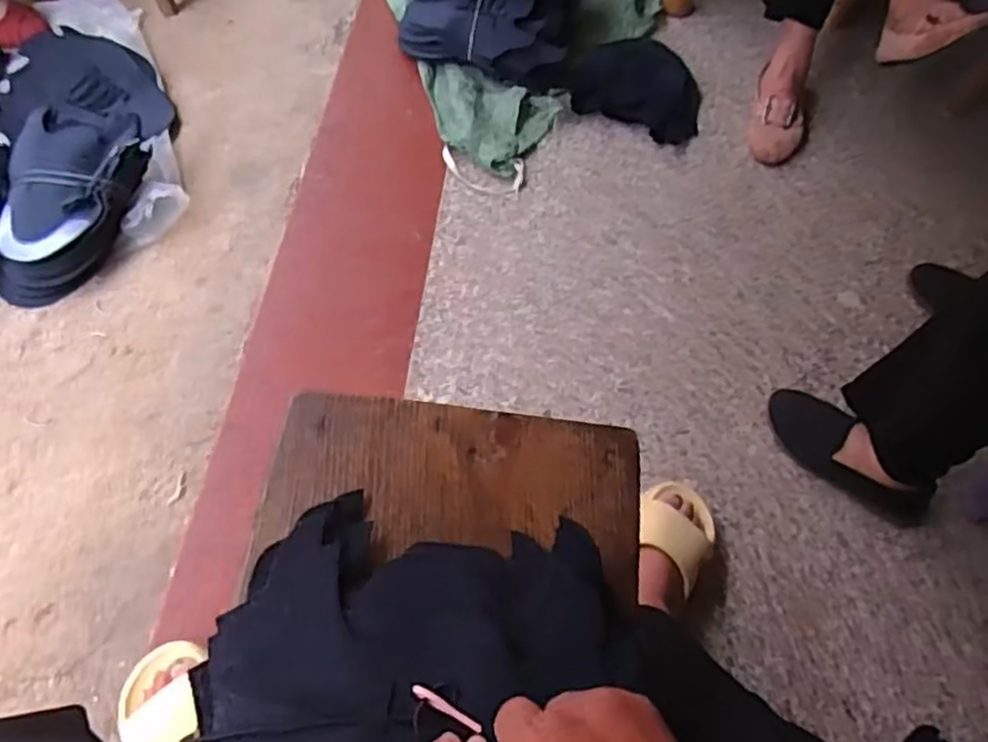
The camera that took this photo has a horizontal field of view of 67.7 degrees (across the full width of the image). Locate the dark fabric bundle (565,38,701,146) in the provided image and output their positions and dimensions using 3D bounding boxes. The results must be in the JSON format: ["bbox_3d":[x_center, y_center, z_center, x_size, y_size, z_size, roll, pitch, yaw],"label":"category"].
[{"bbox_3d":[0.248,-0.509,1.293,0.241,0.059,0.221,7,60,-1],"label":"dark fabric bundle"}]

